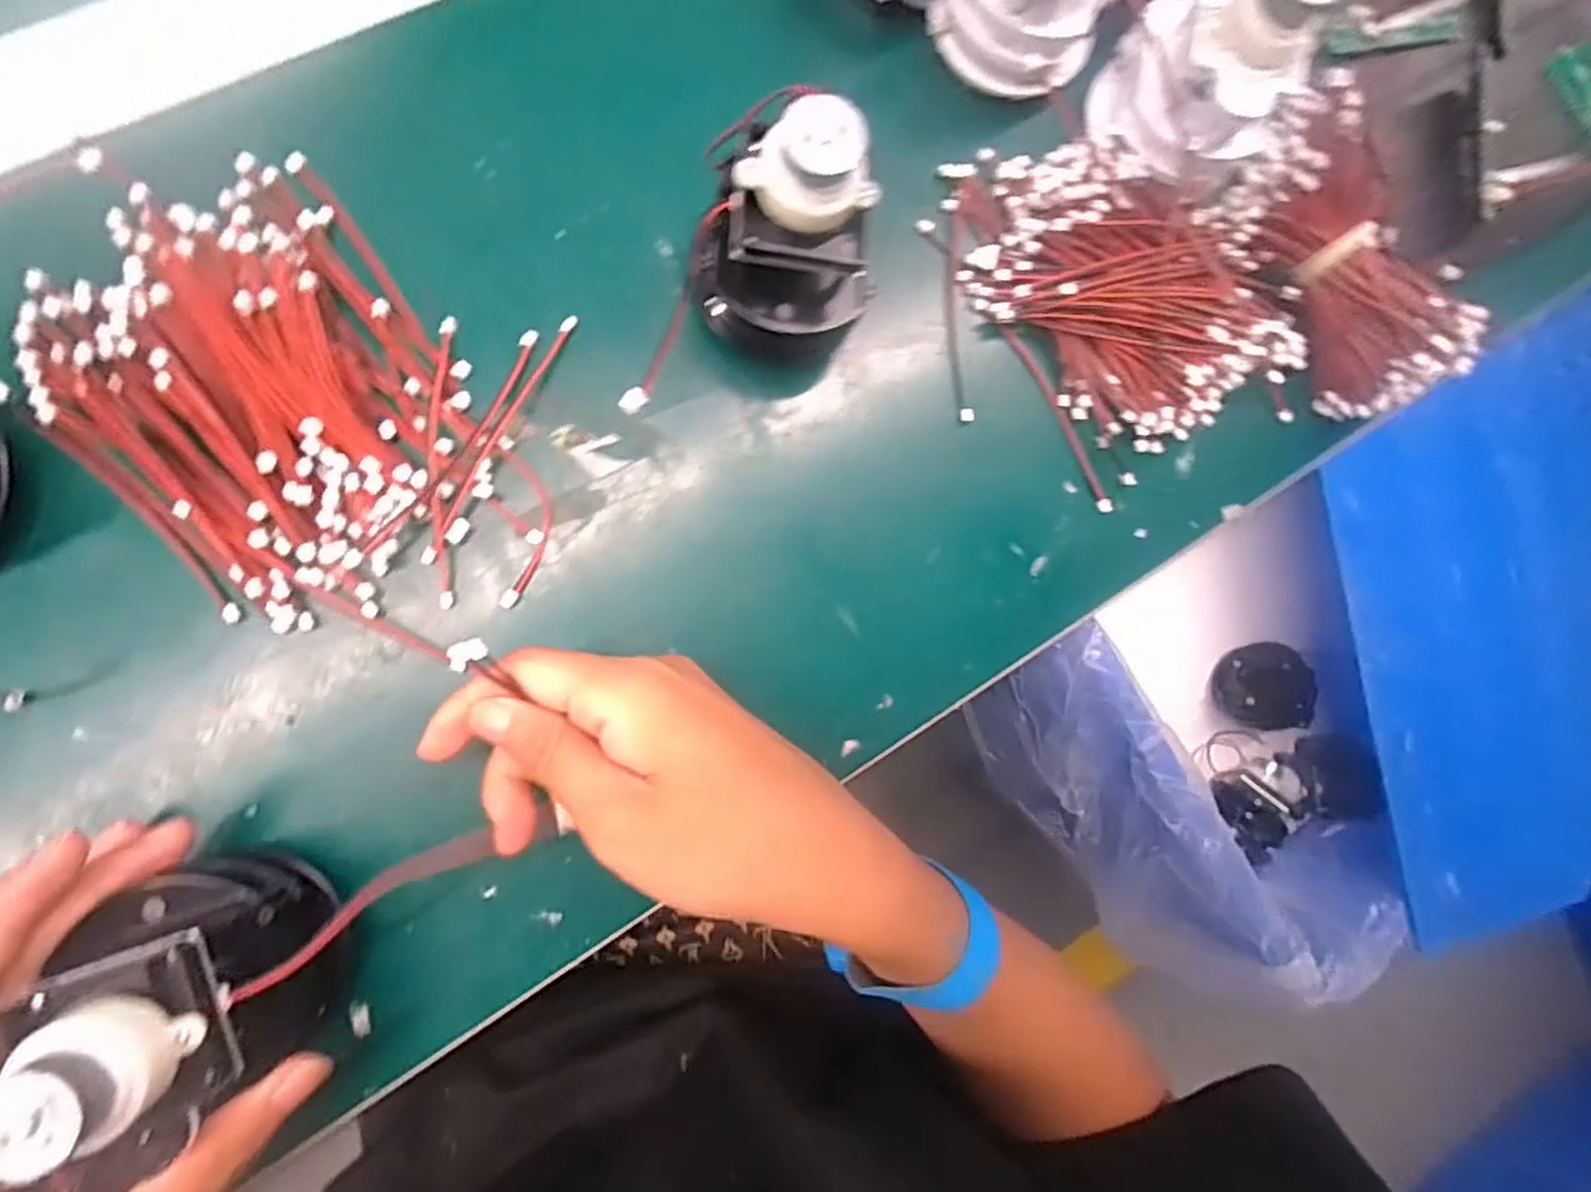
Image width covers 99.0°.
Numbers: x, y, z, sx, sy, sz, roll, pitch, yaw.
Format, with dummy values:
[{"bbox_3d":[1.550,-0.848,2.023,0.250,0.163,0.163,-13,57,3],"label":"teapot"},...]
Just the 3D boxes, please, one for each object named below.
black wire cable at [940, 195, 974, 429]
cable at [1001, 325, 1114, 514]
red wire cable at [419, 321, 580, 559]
[{"bbox_3d":[0.069,-0.122,0.290,0.010,0.005,0.096,-1,88,-10],"label":"black wire cable"},{"bbox_3d":[0.115,-0.077,0.295,0.007,0.004,0.091,-30,91,-8],"label":"cable"},{"bbox_3d":[-0.112,-0.060,0.256,0.005,0.007,0.107,28,84,-6],"label":"red wire cable"}]

